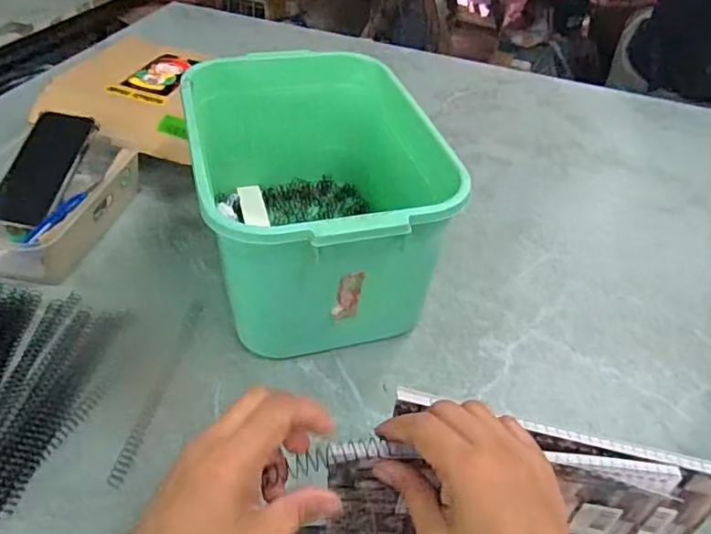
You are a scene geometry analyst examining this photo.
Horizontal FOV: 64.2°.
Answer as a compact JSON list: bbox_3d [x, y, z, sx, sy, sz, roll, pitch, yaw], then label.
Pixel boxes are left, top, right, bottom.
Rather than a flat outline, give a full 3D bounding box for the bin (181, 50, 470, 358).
[{"bbox_3d":[-0.052,-0.080,0.626,0.228,0.186,0.345,-8,45,-15],"label":"bin"}]

